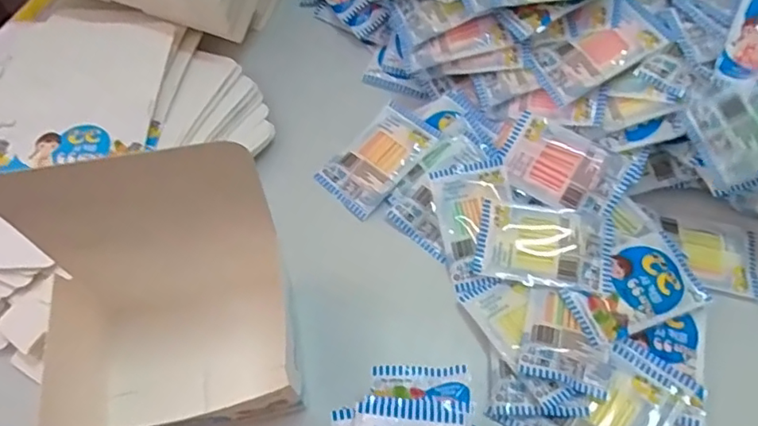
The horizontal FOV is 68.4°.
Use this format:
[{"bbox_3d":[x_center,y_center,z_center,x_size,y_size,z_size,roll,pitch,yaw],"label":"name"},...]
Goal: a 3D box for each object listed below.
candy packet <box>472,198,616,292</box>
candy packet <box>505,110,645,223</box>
[{"bbox_3d":[0.132,0.024,0.440,0.103,0.013,0.064,13,63,6],"label":"candy packet"},{"bbox_3d":[0.155,-0.037,0.463,0.103,0.006,0.065,28,85,13],"label":"candy packet"}]

